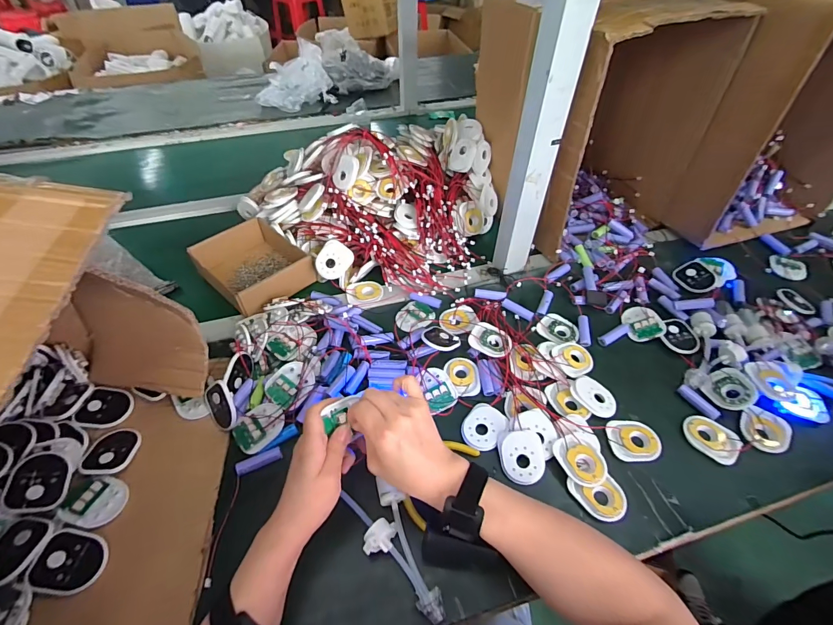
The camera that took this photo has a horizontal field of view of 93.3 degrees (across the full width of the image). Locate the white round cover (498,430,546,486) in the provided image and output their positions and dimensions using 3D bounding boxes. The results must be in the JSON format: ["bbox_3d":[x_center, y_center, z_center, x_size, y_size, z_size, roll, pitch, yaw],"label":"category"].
[{"bbox_3d":[0.122,0.165,0.453,0.049,0.010,0.060,-2,49,-2],"label":"white round cover"}]

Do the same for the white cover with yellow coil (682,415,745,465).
[{"bbox_3d":[0.352,0.152,0.472,0.044,0.018,0.060,-29,55,-23],"label":"white cover with yellow coil"}]

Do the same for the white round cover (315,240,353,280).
[{"bbox_3d":[-0.128,-0.082,0.614,0.049,0.007,0.060,33,88,-10],"label":"white round cover"}]

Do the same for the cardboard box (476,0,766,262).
[{"bbox_3d":[0.287,-0.308,0.649,0.305,0.333,0.257,-9,50,-8],"label":"cardboard box"}]

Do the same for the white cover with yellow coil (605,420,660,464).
[{"bbox_3d":[0.259,0.151,0.468,0.054,0.009,0.050,0,49,0],"label":"white cover with yellow coil"}]

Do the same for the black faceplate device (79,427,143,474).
[{"bbox_3d":[-0.344,0.155,0.446,0.045,0.014,0.056,3,49,2],"label":"black faceplate device"}]

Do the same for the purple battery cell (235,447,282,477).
[{"bbox_3d":[-0.181,0.173,0.455,0.050,0.014,0.014,-20,52,-17],"label":"purple battery cell"}]

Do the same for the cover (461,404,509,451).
[{"bbox_3d":[0.082,0.138,0.480,0.048,0.004,0.058,29,55,22],"label":"cover"}]

